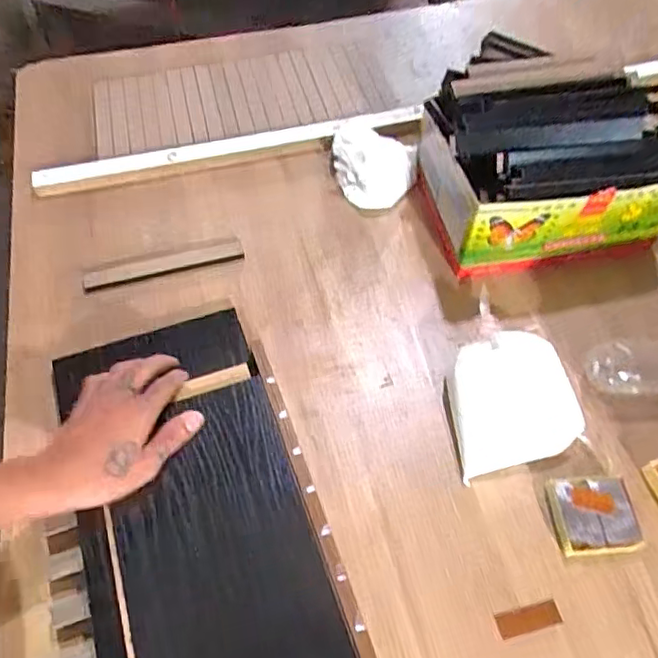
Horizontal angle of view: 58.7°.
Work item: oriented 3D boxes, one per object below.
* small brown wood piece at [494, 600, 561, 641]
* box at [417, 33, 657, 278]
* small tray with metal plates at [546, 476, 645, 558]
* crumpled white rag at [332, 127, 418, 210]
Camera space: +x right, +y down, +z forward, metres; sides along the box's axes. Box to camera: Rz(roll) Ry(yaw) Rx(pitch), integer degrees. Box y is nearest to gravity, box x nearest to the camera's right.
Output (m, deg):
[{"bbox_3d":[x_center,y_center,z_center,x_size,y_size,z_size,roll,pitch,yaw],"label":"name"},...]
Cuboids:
[{"bbox_3d":[0.161,0.234,0.471,0.050,0.009,0.018,-12,57,-9],"label":"small brown wood piece"},{"bbox_3d":[0.242,-0.197,0.668,0.235,0.153,0.215,-9,57,-7],"label":"box"},{"bbox_3d":[0.232,0.160,0.505,0.071,0.019,0.065,-3,56,-3],"label":"small tray with metal plates"},{"bbox_3d":[0.057,-0.213,0.745,0.108,0.036,0.125,2,56,0],"label":"crumpled white rag"}]

